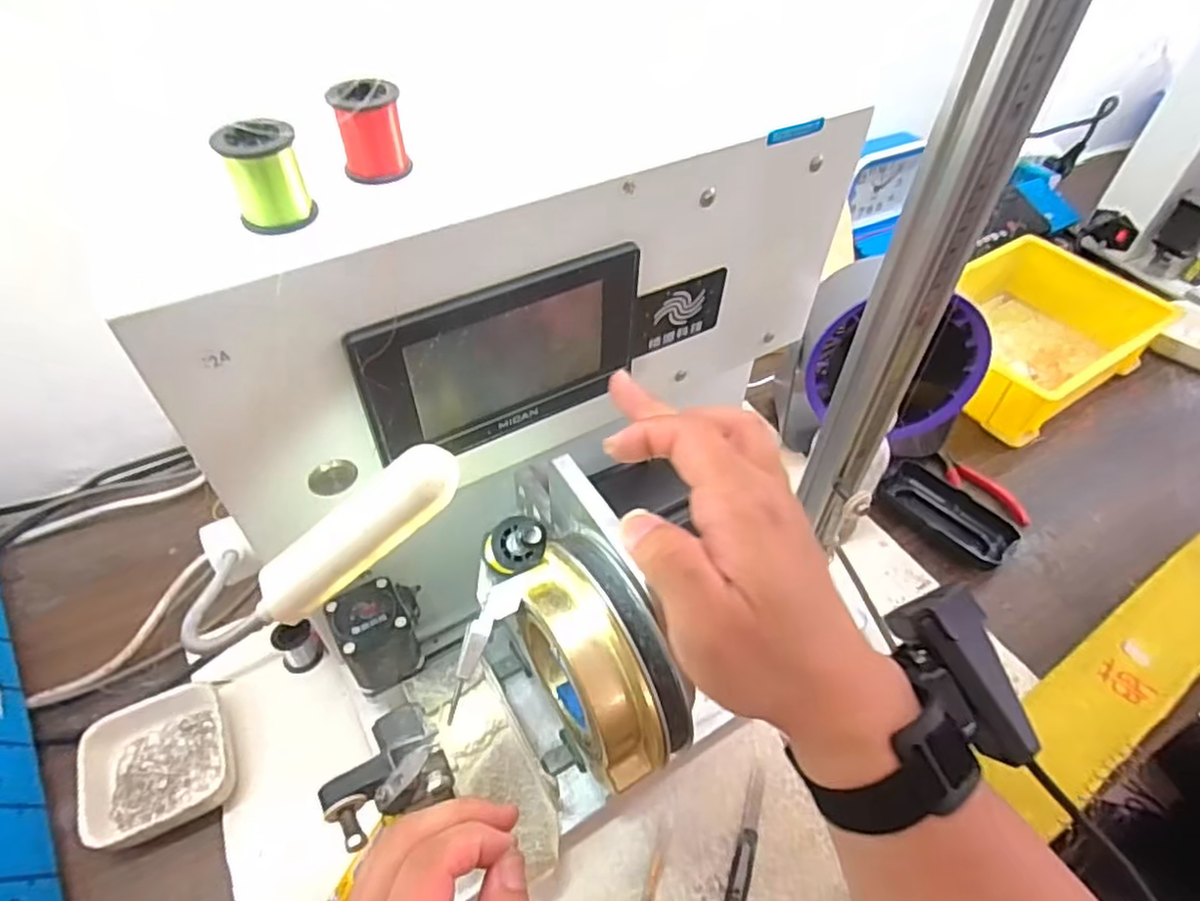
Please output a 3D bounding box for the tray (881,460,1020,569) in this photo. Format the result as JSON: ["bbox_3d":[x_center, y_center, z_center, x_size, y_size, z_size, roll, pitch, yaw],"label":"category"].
[{"bbox_3d":[0.299,0.055,0.587,0.058,0.019,0.109,-29,55,-24],"label":"tray"}]

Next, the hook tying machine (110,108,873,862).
[{"bbox_3d":[0.015,0.040,0.378,0.357,0.326,0.212,-24,54,-21],"label":"hook tying machine"}]

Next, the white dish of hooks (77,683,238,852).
[{"bbox_3d":[-0.284,0.202,0.438,0.082,0.027,0.089,-17,51,-16],"label":"white dish of hooks"}]

